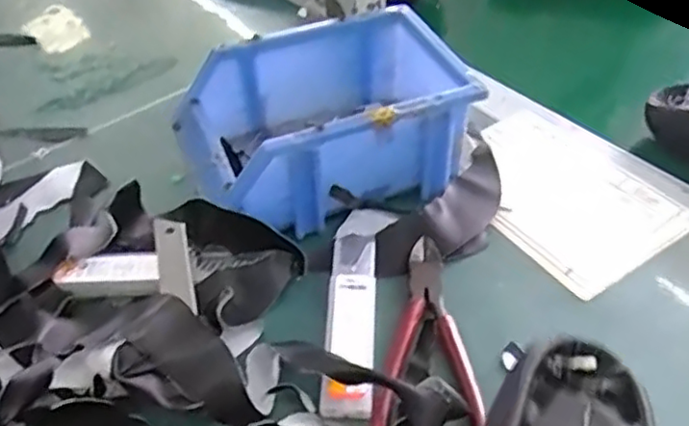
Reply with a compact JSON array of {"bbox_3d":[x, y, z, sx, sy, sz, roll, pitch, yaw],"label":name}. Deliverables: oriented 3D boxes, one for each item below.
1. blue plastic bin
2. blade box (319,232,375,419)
[{"bbox_3d":[-0.010,-0.060,0.443,0.183,0.075,0.121,-18,47,-16],"label":"blue plastic bin"},{"bbox_3d":[0.004,0.056,0.365,0.025,0.012,0.118,2,44,4],"label":"blade box"}]

